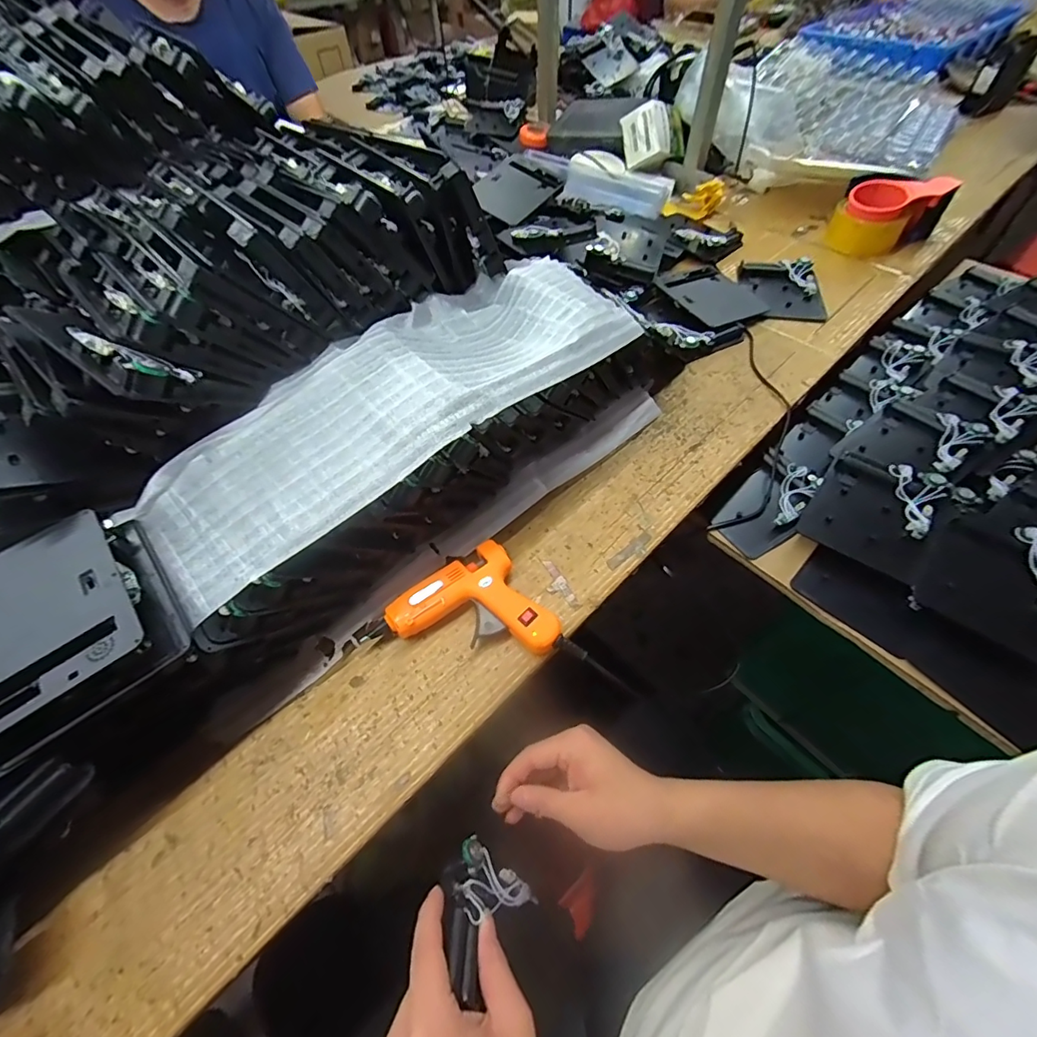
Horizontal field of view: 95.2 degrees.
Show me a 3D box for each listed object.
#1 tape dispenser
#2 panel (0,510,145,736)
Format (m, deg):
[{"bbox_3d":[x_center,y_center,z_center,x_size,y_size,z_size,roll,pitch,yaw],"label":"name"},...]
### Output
[{"bbox_3d":[0.553,-0.454,0.712,0.138,0.082,0.100,26,60,20],"label":"tape dispenser"},{"bbox_3d":[-0.312,0.062,0.300,0.111,0.009,0.141,-37,61,-18],"label":"panel"}]

